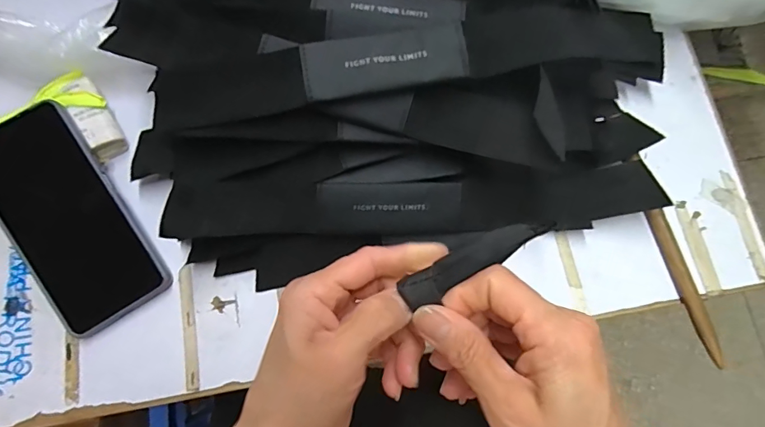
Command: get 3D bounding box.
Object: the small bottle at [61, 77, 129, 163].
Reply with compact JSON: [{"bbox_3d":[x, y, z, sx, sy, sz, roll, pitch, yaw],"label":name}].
[{"bbox_3d":[-0.229,-0.076,0.344,0.023,0.022,0.063,-31,79,-7],"label":"small bottle"}]

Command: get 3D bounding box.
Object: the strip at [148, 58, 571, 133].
[{"bbox_3d":[-0.047,-0.089,0.276,0.196,0.019,0.040,-8,77,-2],"label":"strip"}]

